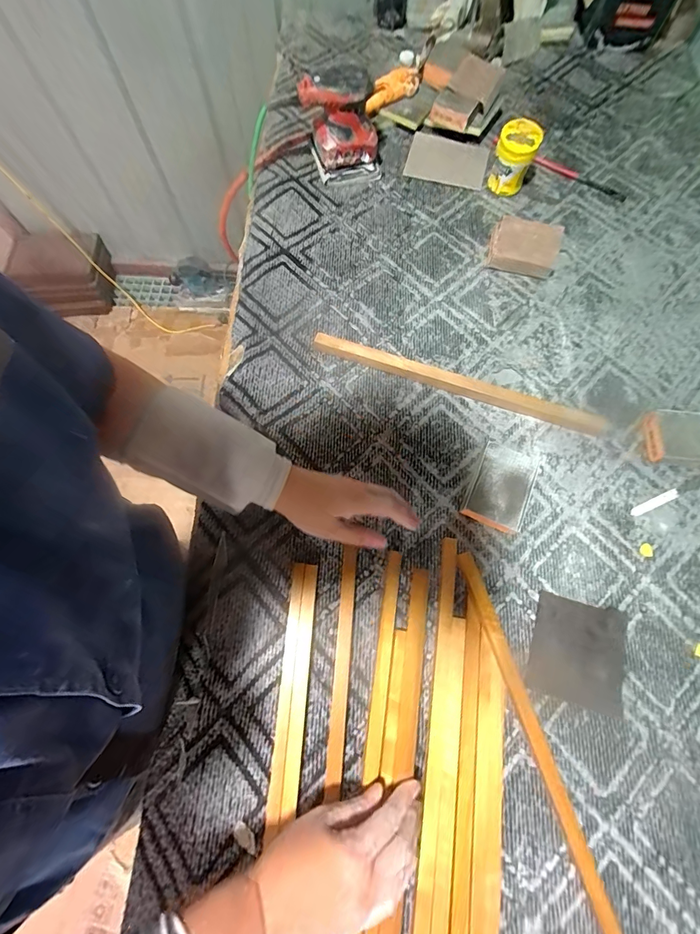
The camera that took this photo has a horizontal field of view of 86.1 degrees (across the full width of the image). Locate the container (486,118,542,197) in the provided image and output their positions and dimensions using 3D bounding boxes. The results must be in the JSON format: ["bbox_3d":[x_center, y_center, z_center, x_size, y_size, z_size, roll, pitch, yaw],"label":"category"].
[{"bbox_3d":[0.266,-0.507,0.609,0.062,0.084,0.055,23,73,7],"label":"container"}]

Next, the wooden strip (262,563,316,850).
[{"bbox_3d":[-0.066,0.312,0.380,0.028,0.015,0.408,4,72,1],"label":"wooden strip"}]

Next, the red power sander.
[{"bbox_3d":[-0.014,-0.557,0.614,0.129,0.112,0.103,-5,72,-2],"label":"red power sander"}]

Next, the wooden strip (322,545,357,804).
[{"bbox_3d":[-0.017,0.296,0.394,0.017,0.011,0.410,4,71,1],"label":"wooden strip"}]

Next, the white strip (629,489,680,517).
[{"bbox_3d":[0.390,0.046,0.479,0.073,0.004,0.011,-21,74,-7],"label":"white strip"}]

